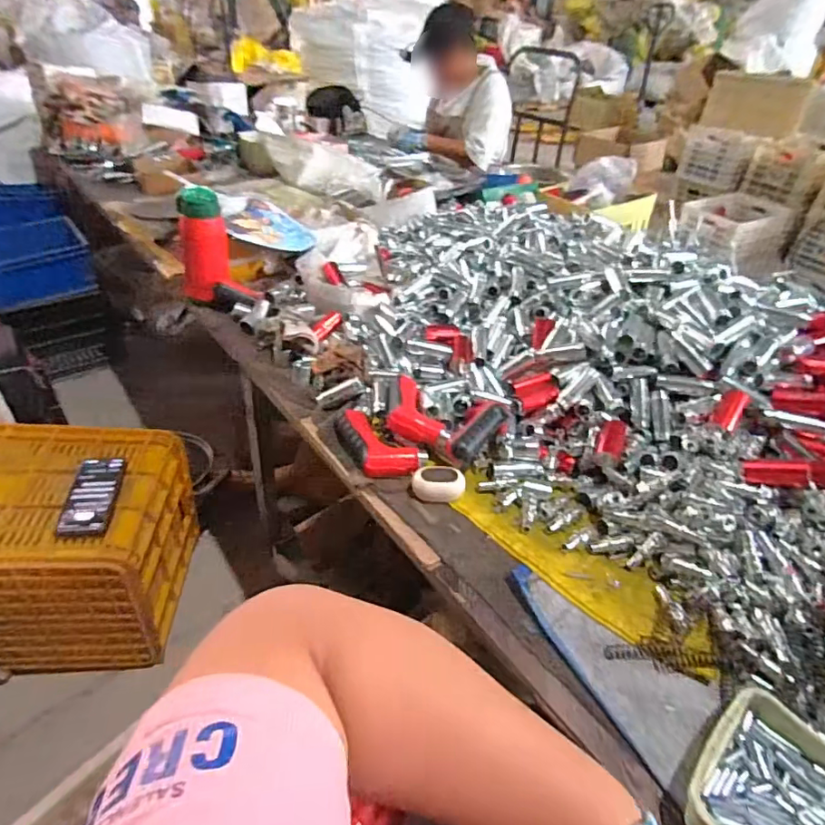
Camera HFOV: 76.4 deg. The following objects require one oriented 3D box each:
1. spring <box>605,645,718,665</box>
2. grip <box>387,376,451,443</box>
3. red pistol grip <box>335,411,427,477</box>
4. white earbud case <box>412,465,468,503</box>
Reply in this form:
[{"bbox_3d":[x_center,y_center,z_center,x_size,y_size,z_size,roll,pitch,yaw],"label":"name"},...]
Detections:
[{"bbox_3d":[0.244,0.234,0.508,0.110,0.016,0.020,5,38,1],"label":"spring"},{"bbox_3d":[0.003,-0.005,0.717,0.076,0.033,0.125,0,39,-5],"label":"grip"},{"bbox_3d":[-0.048,0.042,0.699,0.076,0.034,0.128,-21,45,-28],"label":"red pistol grip"},{"bbox_3d":[0.032,0.089,0.646,0.064,0.032,0.038,-2,39,-8],"label":"white earbud case"}]

